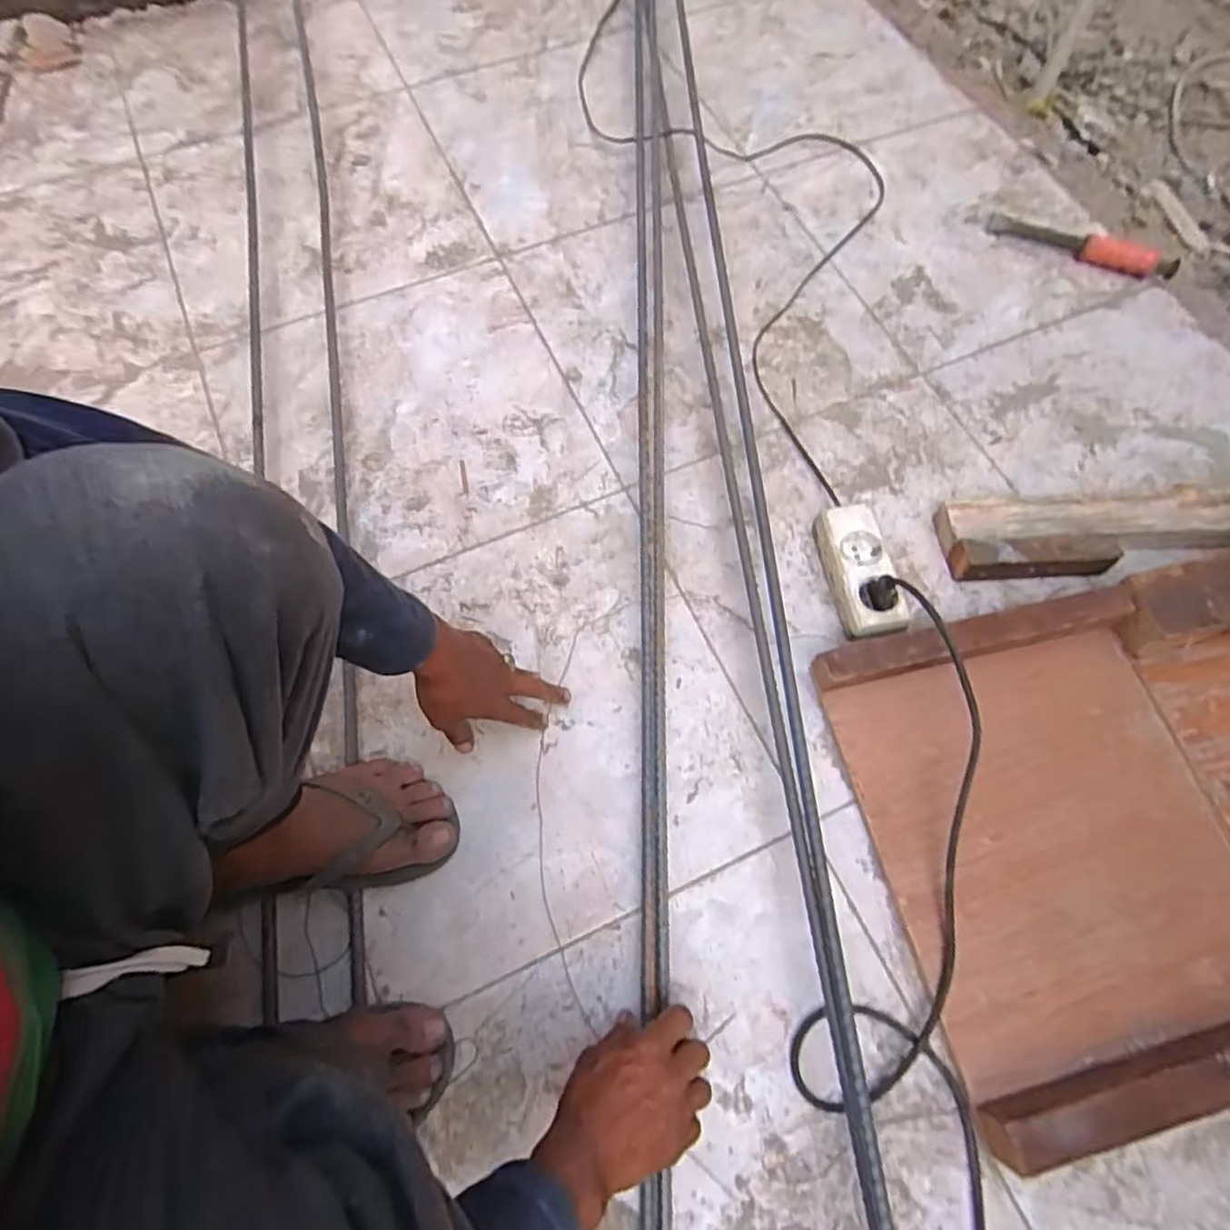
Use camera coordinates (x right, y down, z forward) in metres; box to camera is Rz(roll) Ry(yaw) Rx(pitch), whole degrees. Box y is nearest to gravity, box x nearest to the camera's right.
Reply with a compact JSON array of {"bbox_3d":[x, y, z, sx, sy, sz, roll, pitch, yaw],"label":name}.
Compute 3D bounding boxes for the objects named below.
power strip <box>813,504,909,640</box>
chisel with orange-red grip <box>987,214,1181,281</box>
[{"bbox_3d":[0.249,-0.040,0.699,0.062,0.047,0.141,-7,67,-3],"label":"power strip"},{"bbox_3d":[0.617,-0.491,0.898,0.235,0.024,0.042,24,69,10],"label":"chisel with orange-red grip"}]

